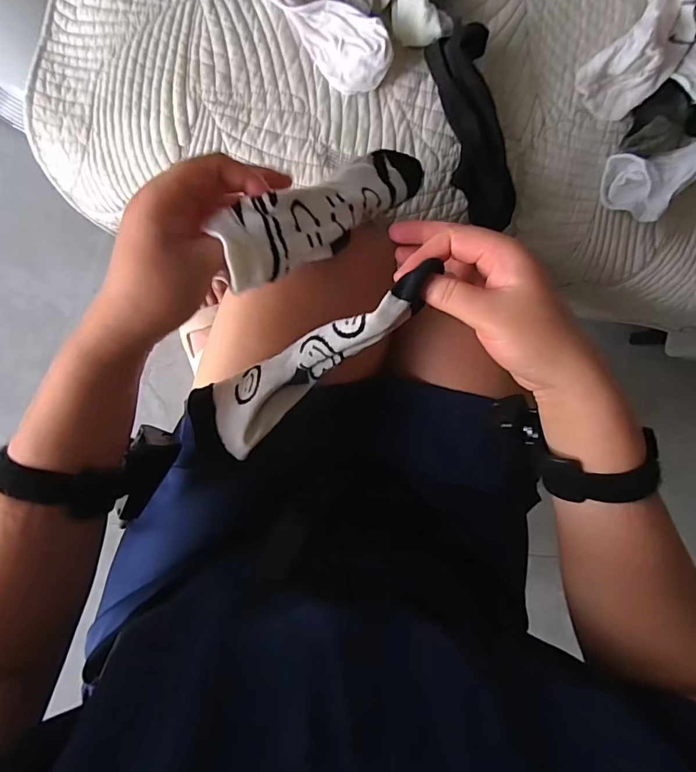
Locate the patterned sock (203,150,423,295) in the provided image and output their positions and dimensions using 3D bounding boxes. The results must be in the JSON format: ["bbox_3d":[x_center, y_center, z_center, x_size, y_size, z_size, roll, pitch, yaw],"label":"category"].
[{"bbox_3d":[-0.009,-0.134,0.335,0.204,0.023,0.053,-41,99,-33],"label":"patterned sock"}]

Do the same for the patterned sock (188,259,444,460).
[{"bbox_3d":[-0.030,-0.015,0.328,0.195,0.043,0.055,-32,97,15],"label":"patterned sock"}]

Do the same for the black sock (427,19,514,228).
[{"bbox_3d":[0.118,-0.227,0.403,0.047,0.052,0.163,-16,96,-5],"label":"black sock"}]

